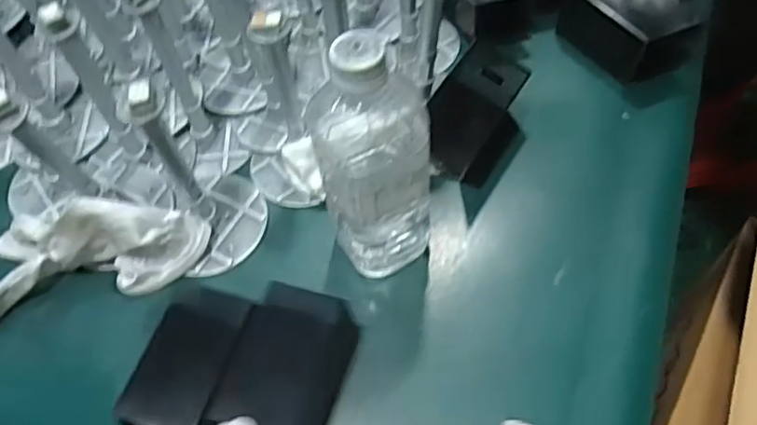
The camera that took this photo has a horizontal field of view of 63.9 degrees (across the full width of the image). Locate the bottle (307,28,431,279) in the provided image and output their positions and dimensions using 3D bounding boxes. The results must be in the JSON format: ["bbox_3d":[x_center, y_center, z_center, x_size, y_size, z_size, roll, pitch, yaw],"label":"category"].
[{"bbox_3d":[0.001,-0.022,0.391,0.066,0.198,0.058,-9,58,-1],"label":"bottle"}]

